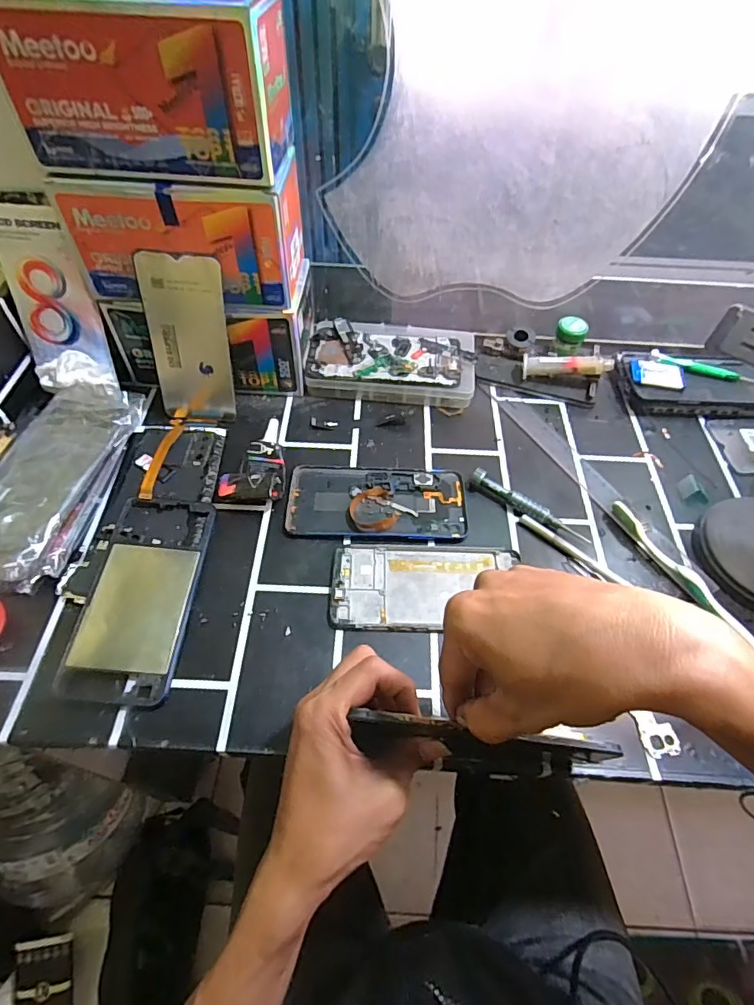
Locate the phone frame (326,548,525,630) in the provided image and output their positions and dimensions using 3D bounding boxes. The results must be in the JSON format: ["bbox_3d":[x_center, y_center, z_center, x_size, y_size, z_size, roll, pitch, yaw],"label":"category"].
[{"bbox_3d":[0.038,0.066,0.399,0.145,0.004,0.071,2,55,0],"label":"phone frame"}]

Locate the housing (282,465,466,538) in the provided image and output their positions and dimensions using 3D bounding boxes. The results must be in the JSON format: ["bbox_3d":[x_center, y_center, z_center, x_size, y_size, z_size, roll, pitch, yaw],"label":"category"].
[{"bbox_3d":[0.001,-0.002,0.448,0.154,0.004,0.075,2,55,0],"label":"housing"}]

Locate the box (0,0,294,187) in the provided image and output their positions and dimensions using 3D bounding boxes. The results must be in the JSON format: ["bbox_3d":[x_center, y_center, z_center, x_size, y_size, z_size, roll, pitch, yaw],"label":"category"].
[{"bbox_3d":[-0.157,-0.299,0.357,0.179,0.098,0.087,1,55,0],"label":"box"}]

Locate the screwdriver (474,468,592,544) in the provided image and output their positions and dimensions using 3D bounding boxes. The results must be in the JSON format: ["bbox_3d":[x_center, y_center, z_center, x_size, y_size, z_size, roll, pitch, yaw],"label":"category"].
[{"bbox_3d":[0.131,0.005,0.443,0.110,0.017,0.012,32,60,20],"label":"screwdriver"}]

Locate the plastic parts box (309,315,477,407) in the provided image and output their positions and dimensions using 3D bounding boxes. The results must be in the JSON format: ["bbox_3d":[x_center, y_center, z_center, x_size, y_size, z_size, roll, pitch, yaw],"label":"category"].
[{"bbox_3d":[0.016,-0.150,0.540,0.172,0.035,0.092,5,55,2],"label":"plastic parts box"}]

